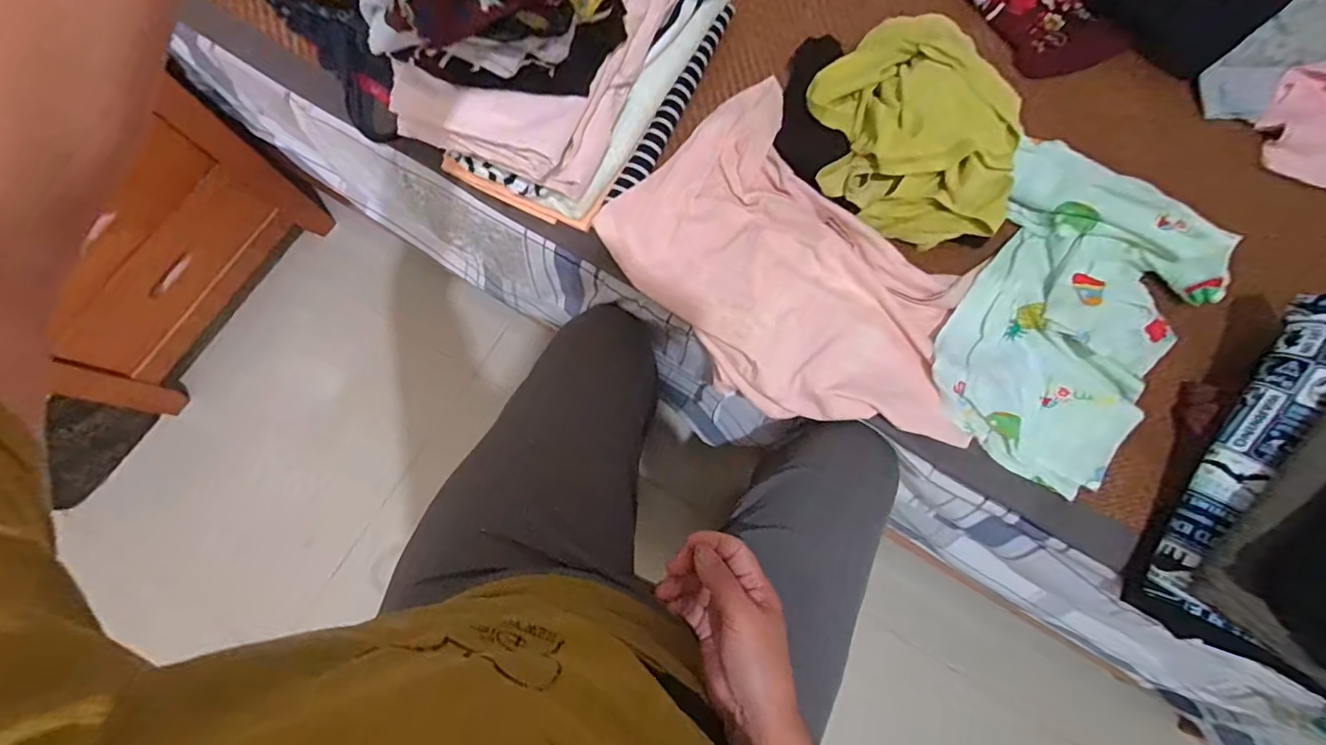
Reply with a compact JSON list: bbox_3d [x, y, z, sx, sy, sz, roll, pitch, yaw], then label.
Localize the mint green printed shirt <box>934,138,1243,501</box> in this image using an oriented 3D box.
[{"bbox_3d":[0.424,-0.068,0.598,0.241,0.056,0.334,34,78,6],"label":"mint green printed shirt"}]

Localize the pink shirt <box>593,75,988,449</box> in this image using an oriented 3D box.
[{"bbox_3d":[0.159,-0.103,0.604,0.432,0.040,0.287,43,79,8],"label":"pink shirt"}]

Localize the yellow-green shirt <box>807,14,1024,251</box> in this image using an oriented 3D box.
[{"bbox_3d":[0.261,-0.278,0.618,0.201,0.102,0.262,4,77,-1],"label":"yellow-green shirt"}]

